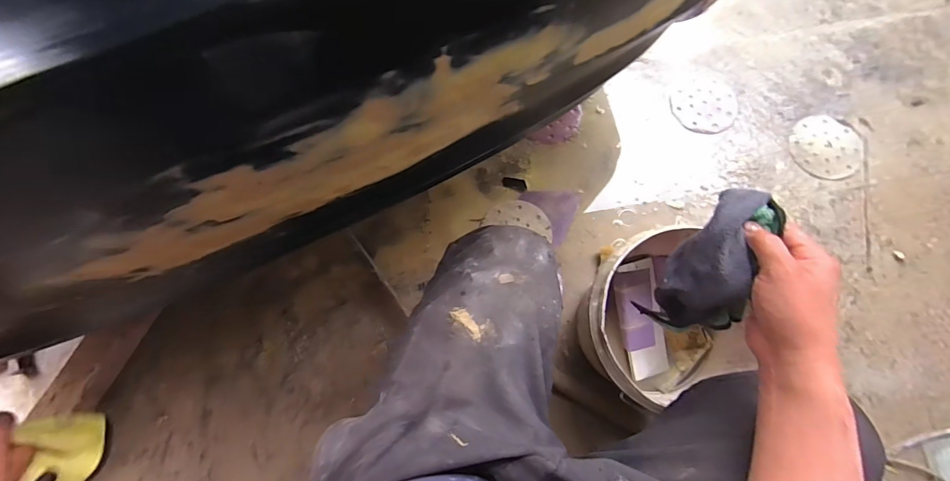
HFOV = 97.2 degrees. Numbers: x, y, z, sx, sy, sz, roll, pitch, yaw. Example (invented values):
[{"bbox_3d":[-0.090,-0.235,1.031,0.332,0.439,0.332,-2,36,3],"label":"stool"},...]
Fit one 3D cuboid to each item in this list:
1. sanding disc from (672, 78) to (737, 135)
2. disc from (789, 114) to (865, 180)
[{"bbox_3d":[0.513,-0.301,0.925,0.140,0.006,0.132,0,76,1],"label":"sanding disc"},{"bbox_3d":[0.749,-0.199,0.890,0.147,0.010,0.142,-2,75,7],"label":"disc"}]

